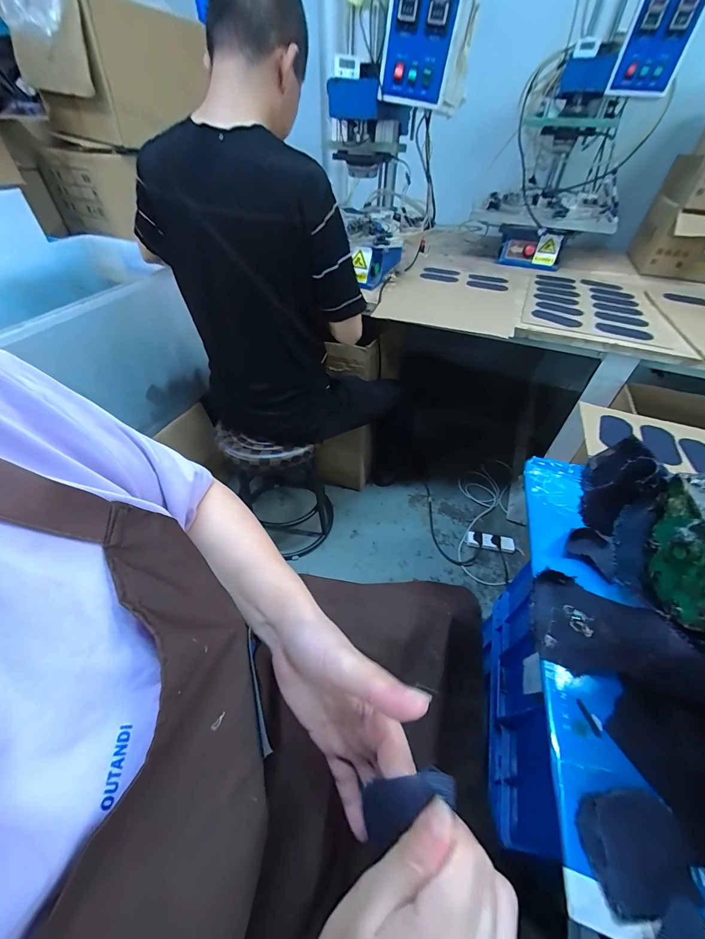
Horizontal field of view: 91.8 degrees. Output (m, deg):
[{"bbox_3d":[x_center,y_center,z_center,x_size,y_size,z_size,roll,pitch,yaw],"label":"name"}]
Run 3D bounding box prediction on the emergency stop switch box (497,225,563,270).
[{"bbox_3d":[0.702,-0.877,1.353,0.255,0.119,0.053,18,47,16],"label":"emergency stop switch box"}]

